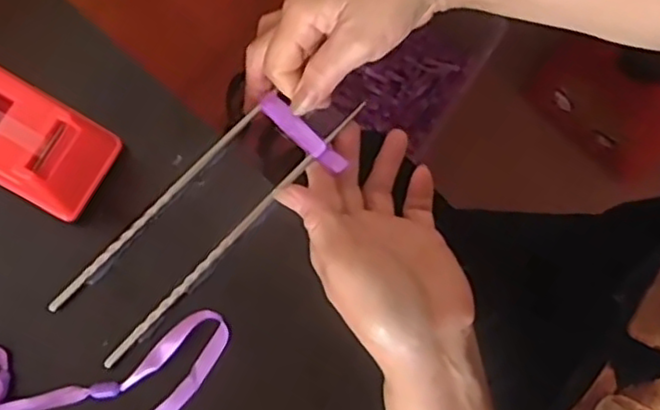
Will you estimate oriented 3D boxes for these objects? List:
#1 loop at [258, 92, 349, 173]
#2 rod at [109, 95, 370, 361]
[{"bbox_3d":[-0.018,-0.046,0.427,0.067,0.010,0.012,40,78,12],"label":"loop"},{"bbox_3d":[-0.054,0.013,0.419,0.008,0.011,0.224,41,77,10],"label":"rod"}]

